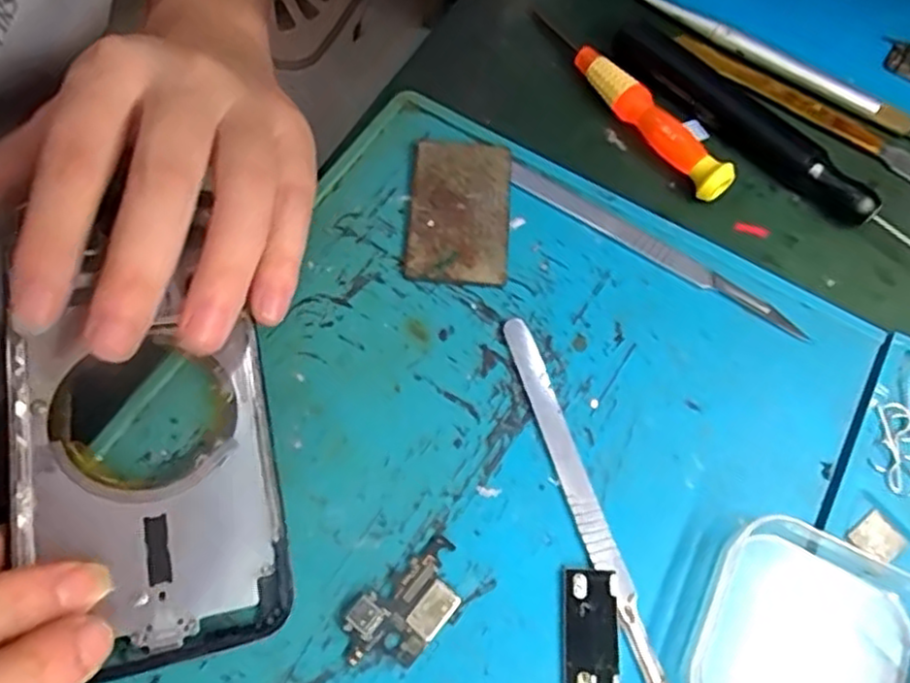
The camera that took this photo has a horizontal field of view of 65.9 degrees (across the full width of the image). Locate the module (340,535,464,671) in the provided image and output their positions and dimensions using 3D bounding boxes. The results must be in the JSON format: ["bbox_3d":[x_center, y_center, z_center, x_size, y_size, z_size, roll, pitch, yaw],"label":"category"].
[{"bbox_3d":[-0.013,0.077,0.204,0.041,0.005,0.022,-38,72,-19],"label":"module"}]

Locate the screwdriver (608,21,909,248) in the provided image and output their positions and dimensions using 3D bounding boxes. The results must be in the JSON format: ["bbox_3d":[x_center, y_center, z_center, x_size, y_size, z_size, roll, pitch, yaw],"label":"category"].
[{"bbox_3d":[0.120,-0.082,0.280,0.016,0.017,0.147,-39,73,-19],"label":"screwdriver"}]

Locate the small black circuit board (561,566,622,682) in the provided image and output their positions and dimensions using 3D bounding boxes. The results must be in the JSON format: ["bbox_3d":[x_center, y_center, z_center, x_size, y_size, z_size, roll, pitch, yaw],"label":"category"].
[{"bbox_3d":[0.039,0.088,0.202,0.016,0.004,0.043,4,65,-2],"label":"small black circuit board"}]

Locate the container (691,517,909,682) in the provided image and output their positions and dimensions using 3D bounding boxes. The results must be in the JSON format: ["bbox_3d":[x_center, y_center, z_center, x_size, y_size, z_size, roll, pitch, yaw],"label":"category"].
[{"bbox_3d":[0.103,0.087,0.197,0.059,0.020,0.064,24,66,8],"label":"container"}]

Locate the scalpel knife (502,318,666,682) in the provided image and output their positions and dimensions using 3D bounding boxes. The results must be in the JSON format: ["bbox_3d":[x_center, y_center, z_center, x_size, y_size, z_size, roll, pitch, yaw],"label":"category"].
[{"bbox_3d":[0.041,0.050,0.220,0.009,0.004,0.130,-16,67,-10],"label":"scalpel knife"}]

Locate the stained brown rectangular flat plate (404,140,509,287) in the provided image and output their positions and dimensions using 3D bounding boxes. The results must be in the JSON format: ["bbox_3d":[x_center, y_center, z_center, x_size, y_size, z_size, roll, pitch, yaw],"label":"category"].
[{"bbox_3d":[0.001,-0.049,0.263,0.037,0.006,0.061,3,65,-2],"label":"stained brown rectangular flat plate"}]

